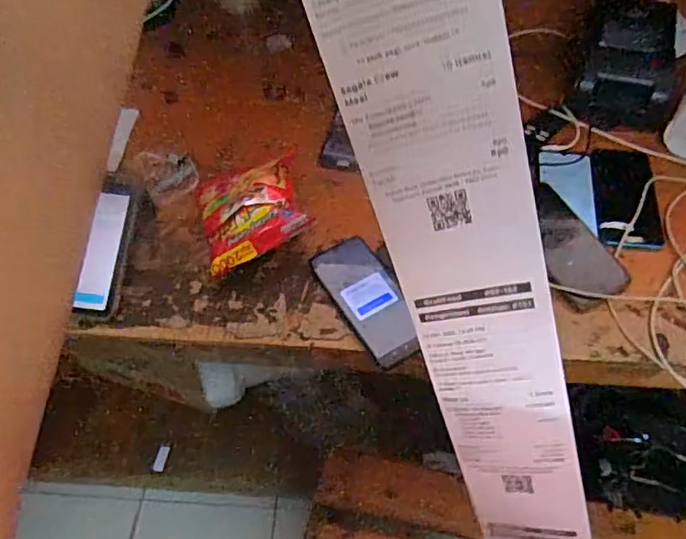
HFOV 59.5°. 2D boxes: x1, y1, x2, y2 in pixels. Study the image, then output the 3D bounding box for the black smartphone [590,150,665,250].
[{"bbox_3d":[0.366,-0.095,0.775,0.078,0.015,0.157,6,56,4],"label":"black smartphone"}]

